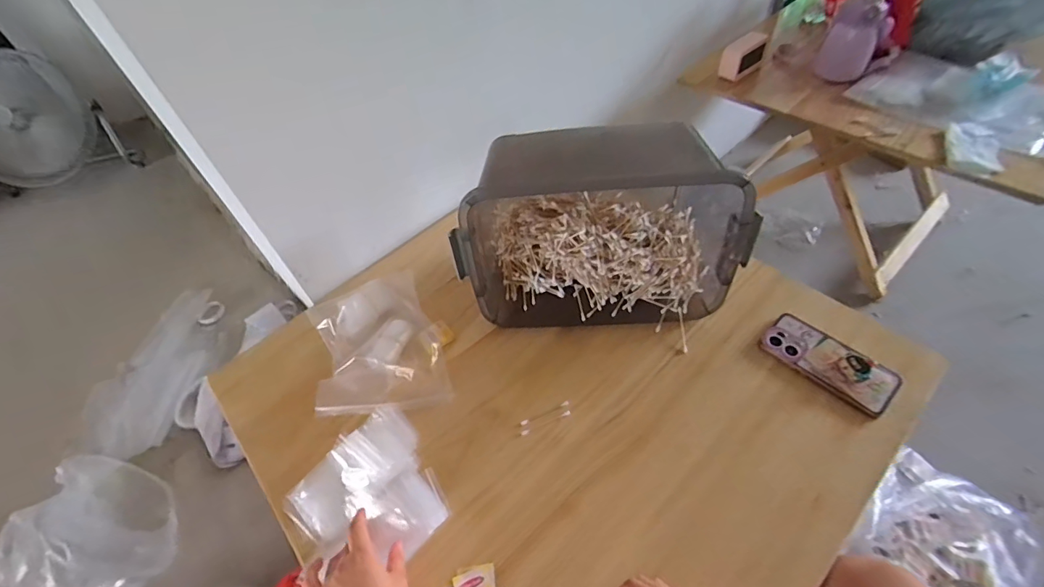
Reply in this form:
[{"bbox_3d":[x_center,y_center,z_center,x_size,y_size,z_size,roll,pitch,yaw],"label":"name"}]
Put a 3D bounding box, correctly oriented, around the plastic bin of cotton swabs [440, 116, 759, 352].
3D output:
[{"bbox_3d":[0.115,-0.116,0.685,0.401,0.241,0.244,1,51,7],"label":"plastic bin of cotton swabs"}]

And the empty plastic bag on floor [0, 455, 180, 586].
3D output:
[{"bbox_3d":[-0.947,0.517,0.978,0.298,0.205,0.301,-8,50,0],"label":"empty plastic bag on floor"}]

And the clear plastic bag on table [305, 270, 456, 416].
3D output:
[{"bbox_3d":[-0.227,0.070,0.702,0.176,0.044,0.249,-19,51,-9],"label":"clear plastic bag on table"}]

